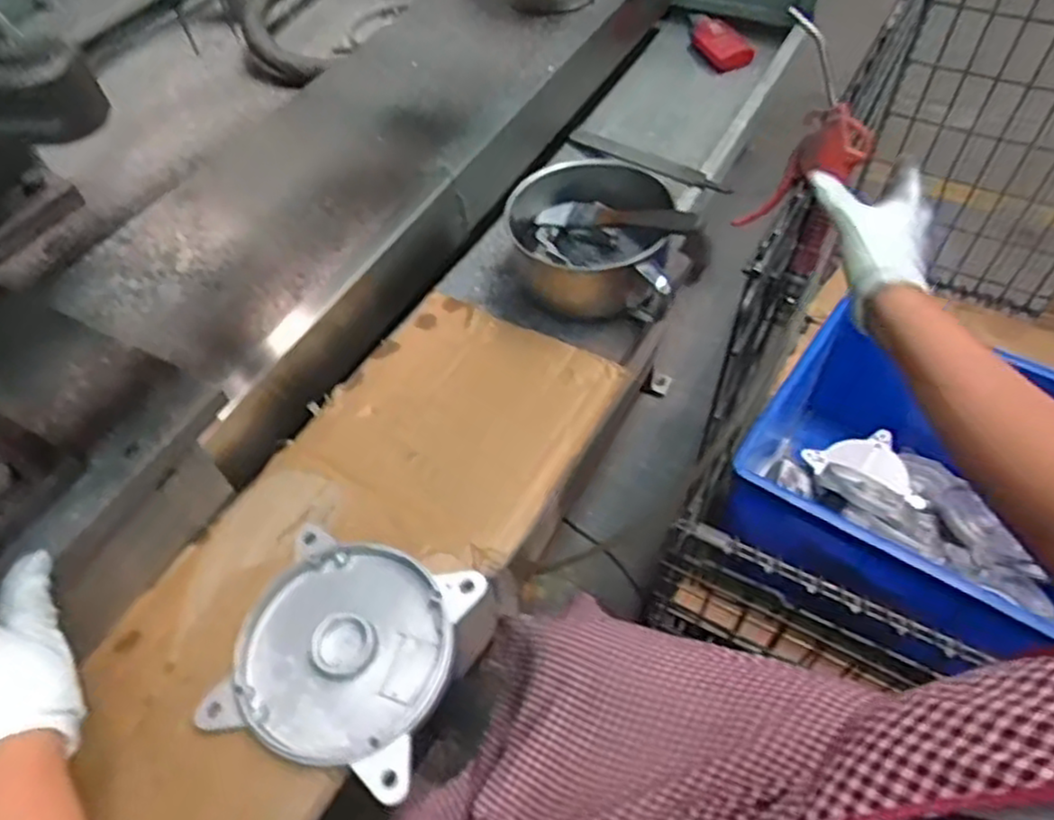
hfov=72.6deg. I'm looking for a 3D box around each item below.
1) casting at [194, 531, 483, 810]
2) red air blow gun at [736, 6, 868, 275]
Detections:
[{"bbox_3d":[-0.118,0.158,0.476,0.138,0.025,0.140,14,56,13],"label":"casting"},{"bbox_3d":[0.238,-0.203,0.632,0.051,0.129,0.040,23,53,-19],"label":"red air blow gun"}]

